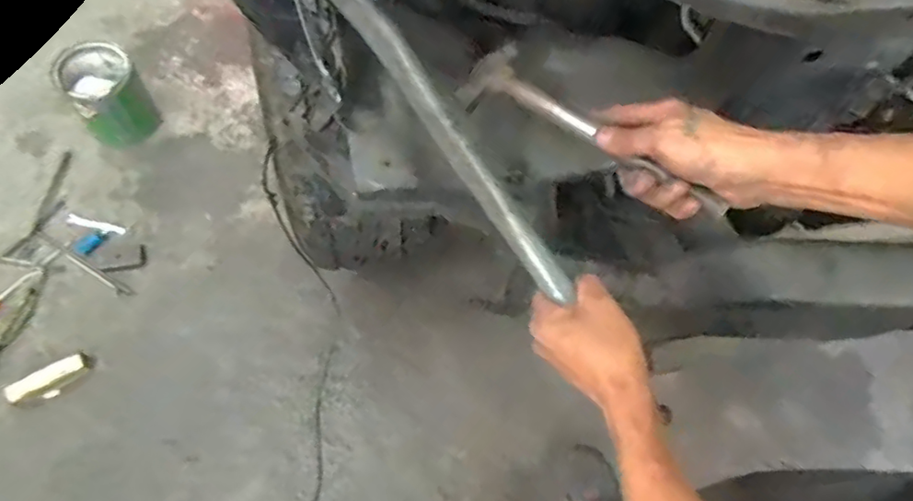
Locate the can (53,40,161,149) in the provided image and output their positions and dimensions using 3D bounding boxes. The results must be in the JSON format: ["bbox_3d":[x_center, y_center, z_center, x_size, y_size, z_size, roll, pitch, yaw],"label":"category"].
[{"bbox_3d":[-0.832,-0.367,1.426,0.164,0.181,0.198,-31,74,-16],"label":"can"}]

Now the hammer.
[{"bbox_3d":[0.110,-0.099,0.501,0.253,0.019,0.078,38,70,23],"label":"hammer"}]

